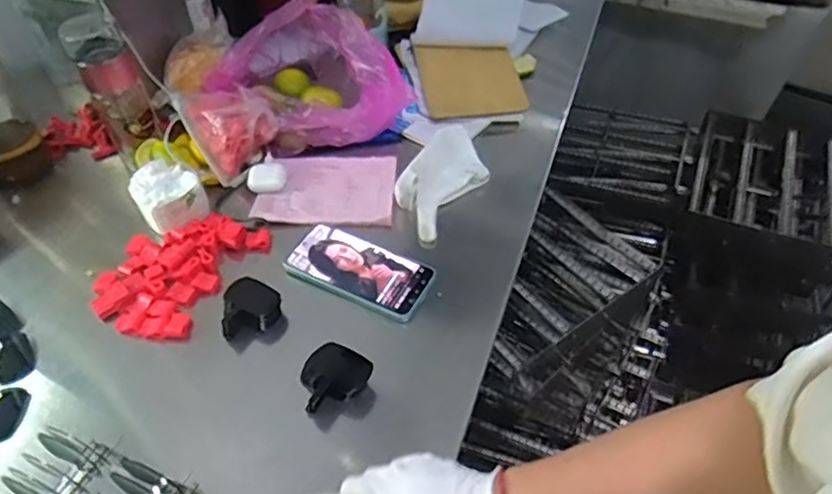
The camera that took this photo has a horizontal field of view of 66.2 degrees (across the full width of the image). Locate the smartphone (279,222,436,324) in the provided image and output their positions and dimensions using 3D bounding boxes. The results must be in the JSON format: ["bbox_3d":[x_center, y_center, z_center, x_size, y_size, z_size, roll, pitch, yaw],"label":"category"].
[{"bbox_3d":[-0.063,0.026,0.715,0.161,0.016,0.079,21,52,19],"label":"smartphone"}]

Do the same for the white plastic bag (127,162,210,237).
[{"bbox_3d":[-0.300,-0.062,0.777,0.077,0.046,0.084,-31,54,-24],"label":"white plastic bag"}]

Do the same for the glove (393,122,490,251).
[{"bbox_3d":[0.034,-0.084,0.811,0.092,0.037,0.184,24,53,21],"label":"glove"}]

